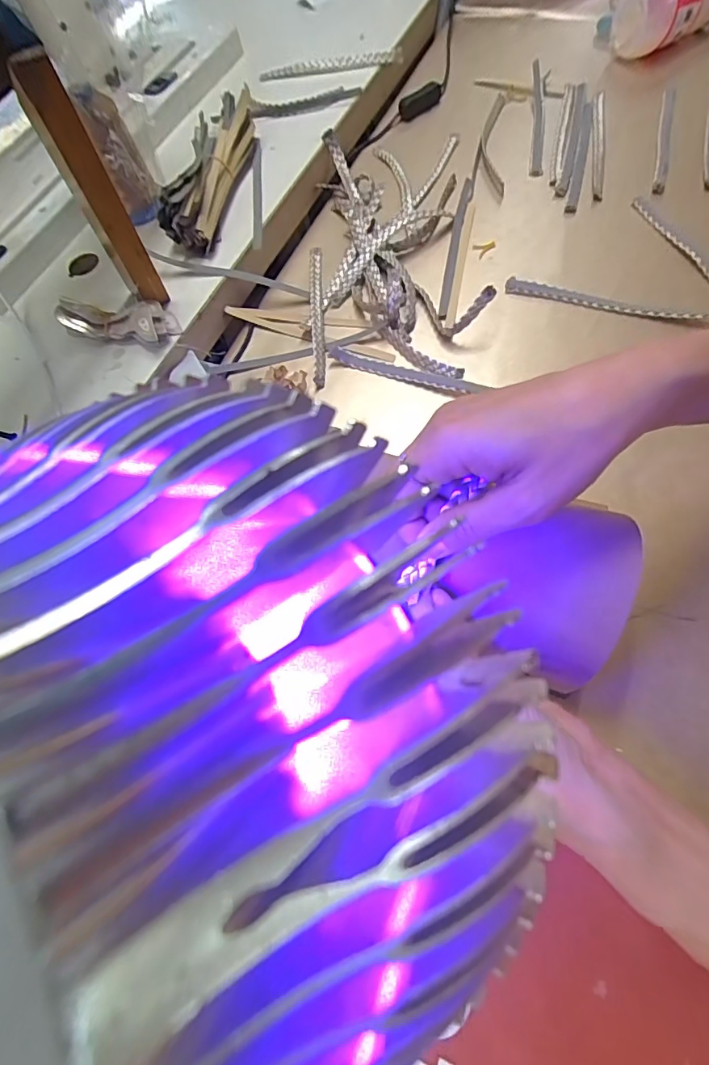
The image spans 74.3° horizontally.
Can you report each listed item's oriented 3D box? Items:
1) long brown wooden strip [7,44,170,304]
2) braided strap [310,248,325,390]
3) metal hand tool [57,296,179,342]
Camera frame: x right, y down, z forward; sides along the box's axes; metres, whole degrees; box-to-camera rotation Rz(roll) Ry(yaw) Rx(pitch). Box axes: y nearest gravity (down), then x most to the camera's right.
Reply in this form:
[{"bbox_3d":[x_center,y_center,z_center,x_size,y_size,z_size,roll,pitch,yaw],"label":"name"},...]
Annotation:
[{"bbox_3d":[-0.213,-0.276,0.390,0.032,0.194,0.046,-29,66,-6],"label":"long brown wooden strip"},{"bbox_3d":[-0.039,-0.227,0.479,0.013,0.011,0.189,-5,66,5],"label":"braided strap"},{"bbox_3d":[-0.227,-0.209,0.454,0.113,0.027,0.048,12,69,12],"label":"metal hand tool"}]

